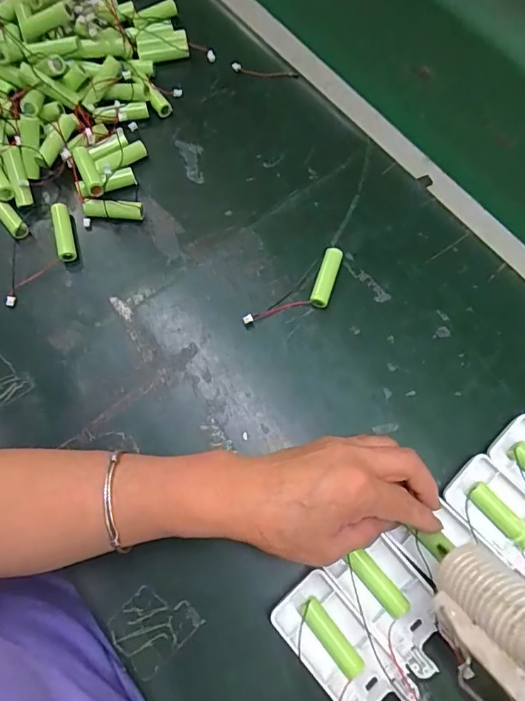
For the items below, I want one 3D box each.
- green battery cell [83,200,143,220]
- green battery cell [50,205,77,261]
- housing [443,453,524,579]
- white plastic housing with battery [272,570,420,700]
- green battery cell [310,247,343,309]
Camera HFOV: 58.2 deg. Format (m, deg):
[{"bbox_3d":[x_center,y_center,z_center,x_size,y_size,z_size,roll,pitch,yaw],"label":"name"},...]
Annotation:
[{"bbox_3d":[-0.124,-0.117,0.395,0.049,0.015,0.012,1,72,-2],"label":"green battery cell"},{"bbox_3d":[-0.165,-0.095,0.387,0.014,0.012,0.052,-14,73,-7],"label":"green battery cell"},{"bbox_3d":[0.169,0.121,0.322,0.047,0.019,0.093,-39,78,-13],"label":"housing"},{"bbox_3d":[0.051,0.188,0.297,0.045,0.016,0.091,-40,78,-14],"label":"white plastic housing with battery"},{"bbox_3d":[0.052,-0.060,0.380,0.015,0.015,0.051,19,72,3],"label":"green battery cell"}]

